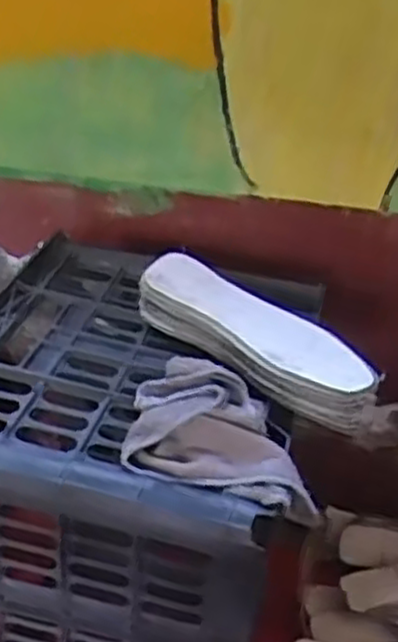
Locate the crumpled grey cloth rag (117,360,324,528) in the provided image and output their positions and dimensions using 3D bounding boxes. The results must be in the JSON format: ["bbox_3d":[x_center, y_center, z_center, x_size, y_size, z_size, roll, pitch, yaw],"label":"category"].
[{"bbox_3d":[0.020,0.078,0.513,0.136,0.054,0.079,14,33,13],"label":"crumpled grey cloth rag"}]

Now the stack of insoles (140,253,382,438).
[{"bbox_3d":[0.046,0.011,0.614,0.069,0.045,0.224,-22,41,-37],"label":"stack of insoles"}]

